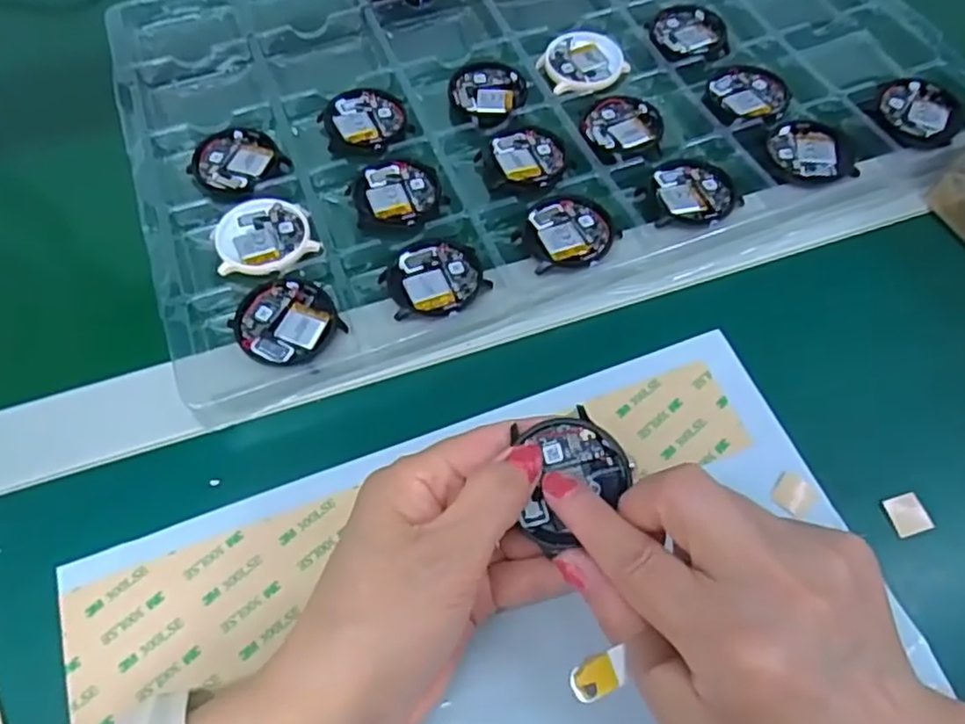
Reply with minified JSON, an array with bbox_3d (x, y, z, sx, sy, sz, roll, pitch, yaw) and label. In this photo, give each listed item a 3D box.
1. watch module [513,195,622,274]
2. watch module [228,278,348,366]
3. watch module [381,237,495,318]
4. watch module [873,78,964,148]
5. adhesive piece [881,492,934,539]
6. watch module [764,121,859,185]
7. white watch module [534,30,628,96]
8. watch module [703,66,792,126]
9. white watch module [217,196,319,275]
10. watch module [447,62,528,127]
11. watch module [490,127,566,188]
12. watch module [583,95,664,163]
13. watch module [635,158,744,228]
[{"bbox_3d":[0.041,-0.063,0.340,0.046,0.004,0.045,-34,67,-15],"label":"watch module"},{"bbox_3d":[-0.090,-0.019,0.317,0.043,0.006,0.043,-33,67,-15],"label":"watch module"},{"bbox_3d":[-0.023,-0.041,0.329,0.046,0.004,0.044,-15,63,-7],"label":"watch module"},{"bbox_3d":[0.234,-0.135,0.372,0.044,0.005,0.043,14,63,8],"label":"watch module"},{"bbox_3d":[0.173,0.062,0.281,0.014,0.004,0.016,-17,63,-8],"label":"adhesive piece"},{"bbox_3d":[0.170,-0.111,0.364,0.041,0.007,0.043,-7,62,-3],"label":"watch module"},{"bbox_3d":[0.059,-0.175,0.405,0.048,0.005,0.046,-28,65,-13],"label":"white watch module"},{"bbox_3d":[0.148,-0.149,0.388,0.044,0.008,0.044,32,67,16],"label":"watch module"},{"bbox_3d":[-0.109,-0.065,0.347,0.046,0.005,0.045,-14,63,-7],"label":"white watch module"},{"bbox_3d":[0.003,-0.152,0.396,0.043,0.006,0.049,1,62,2],"label":"watch module"},{"bbox_3d":[0.025,-0.109,0.368,0.036,0.004,0.044,-13,63,-6],"label":"watch module"},{"bbox_3d":[0.076,-0.128,0.377,0.041,0.005,0.047,-11,63,-5],"label":"watch module"},{"bbox_3d":[0.104,-0.085,0.350,0.047,0.004,0.045,-22,64,-10],"label":"watch module"}]

